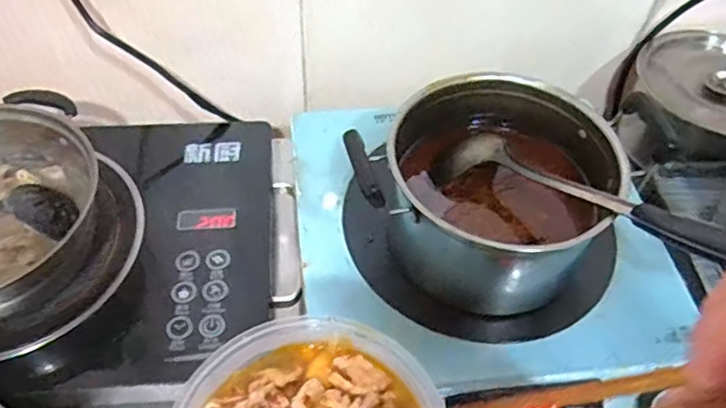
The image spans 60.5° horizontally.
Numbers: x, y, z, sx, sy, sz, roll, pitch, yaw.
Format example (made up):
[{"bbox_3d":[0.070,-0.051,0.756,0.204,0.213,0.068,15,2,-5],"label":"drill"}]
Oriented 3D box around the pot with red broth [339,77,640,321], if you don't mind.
[{"bbox_3d":[0.101,-0.012,0.523,0.196,0.130,0.181,19,54,11],"label":"pot with red broth"}]

